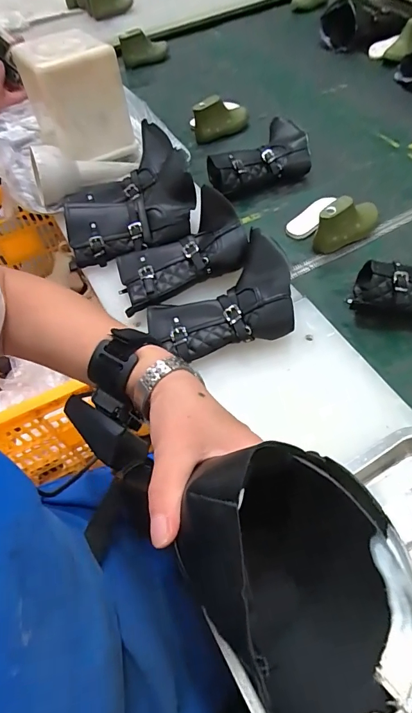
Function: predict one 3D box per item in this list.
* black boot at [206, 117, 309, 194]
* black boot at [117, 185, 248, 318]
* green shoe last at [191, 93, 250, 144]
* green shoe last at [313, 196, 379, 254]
[{"bbox_3d":[0.094,-0.364,0.748,0.200,0.069,0.104,-23,59,-10],"label":"black boot"},{"bbox_3d":[-0.039,-0.145,0.548,0.178,0.062,0.117,-25,59,-10],"label":"black boot"},{"bbox_3d":[0.035,-0.500,0.841,0.126,0.074,0.042,-30,60,-13],"label":"green shoe last"},{"bbox_3d":[0.233,-0.221,0.644,0.129,0.071,0.044,-33,61,-16],"label":"green shoe last"}]

